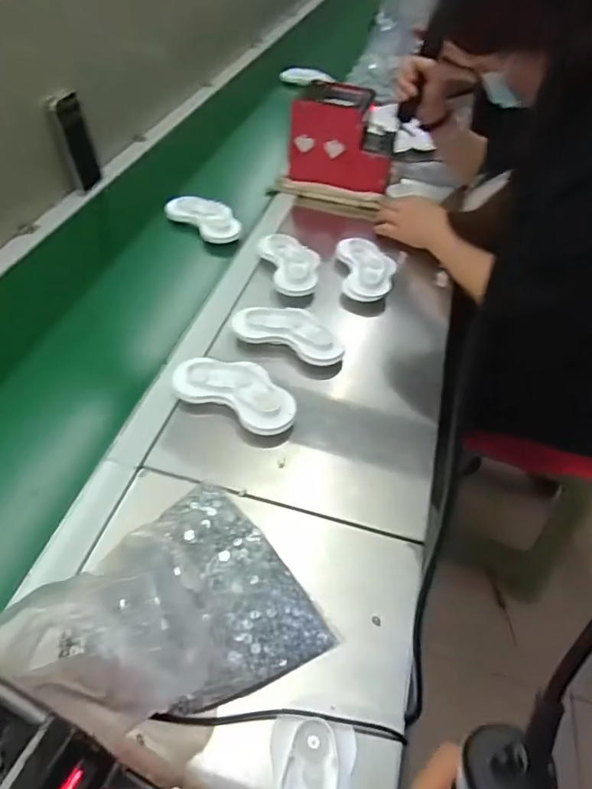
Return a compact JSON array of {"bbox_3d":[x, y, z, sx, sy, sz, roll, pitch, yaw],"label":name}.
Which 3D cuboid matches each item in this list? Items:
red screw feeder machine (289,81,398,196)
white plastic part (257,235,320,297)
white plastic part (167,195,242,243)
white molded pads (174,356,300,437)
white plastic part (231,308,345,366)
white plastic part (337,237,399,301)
[{"bbox_3d":[0.085,-0.466,0.931,0.187,0.128,0.139,13,46,8],"label":"red screw feeder machine"},{"bbox_3d":[-0.004,-0.198,0.785,0.079,0.024,0.142,-8,47,-12],"label":"white plastic part"},{"bbox_3d":[-0.149,-0.298,0.866,0.139,0.019,0.085,36,53,26],"label":"white plastic part"},{"bbox_3d":[-0.066,-0.003,0.597,0.150,0.024,0.078,25,49,18],"label":"white molded pads"},{"bbox_3d":[-0.005,-0.085,0.669,0.145,0.025,0.075,22,48,16],"label":"white plastic part"},{"bbox_3d":[0.107,-0.192,0.784,0.078,0.025,0.131,2,46,-4],"label":"white plastic part"}]

